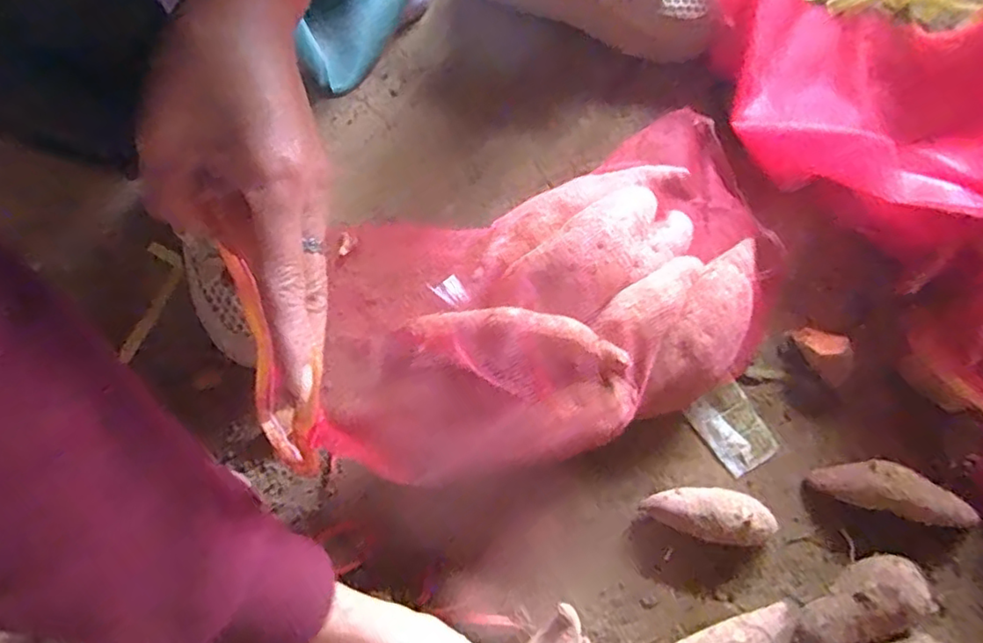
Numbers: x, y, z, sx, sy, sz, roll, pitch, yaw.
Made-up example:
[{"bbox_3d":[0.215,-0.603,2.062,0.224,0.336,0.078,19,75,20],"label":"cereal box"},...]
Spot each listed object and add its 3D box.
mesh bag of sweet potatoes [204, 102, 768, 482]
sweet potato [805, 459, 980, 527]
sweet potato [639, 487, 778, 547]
[{"bbox_3d":[0.025,-0.017,0.437,0.403,0.112,0.215,-17,78,-4],"label":"mesh bag of sweet potatoes"},{"bbox_3d":[0.306,0.127,0.453,0.113,0.032,0.035,16,76,4],"label":"sweet potato"},{"bbox_3d":[0.162,0.144,0.449,0.094,0.037,0.035,11,76,3],"label":"sweet potato"}]

